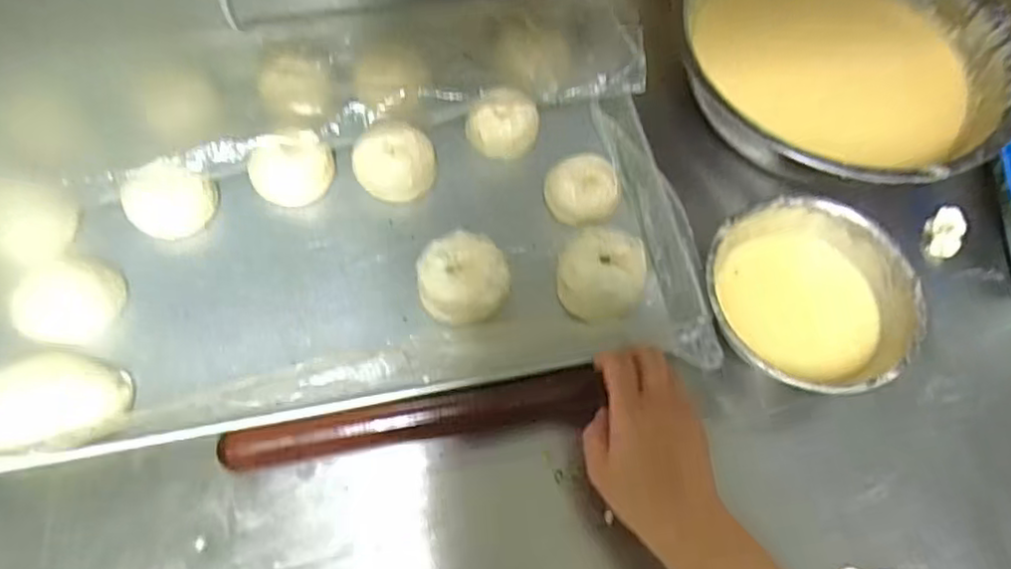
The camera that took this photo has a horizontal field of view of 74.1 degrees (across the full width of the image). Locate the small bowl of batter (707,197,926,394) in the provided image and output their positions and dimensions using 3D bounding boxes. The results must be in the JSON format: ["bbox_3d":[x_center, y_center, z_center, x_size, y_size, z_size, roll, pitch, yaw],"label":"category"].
[{"bbox_3d":[0.241,0.015,0.555,0.158,0.072,0.161,1,64,-3],"label":"small bowl of batter"}]

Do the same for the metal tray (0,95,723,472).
[{"bbox_3d":[-0.147,-0.021,0.561,0.590,0.050,0.277,-8,65,-7],"label":"metal tray"}]

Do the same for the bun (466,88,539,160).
[{"bbox_3d":[-0.002,-0.153,0.633,0.064,0.042,0.060,1,64,-3],"label":"bun"}]

